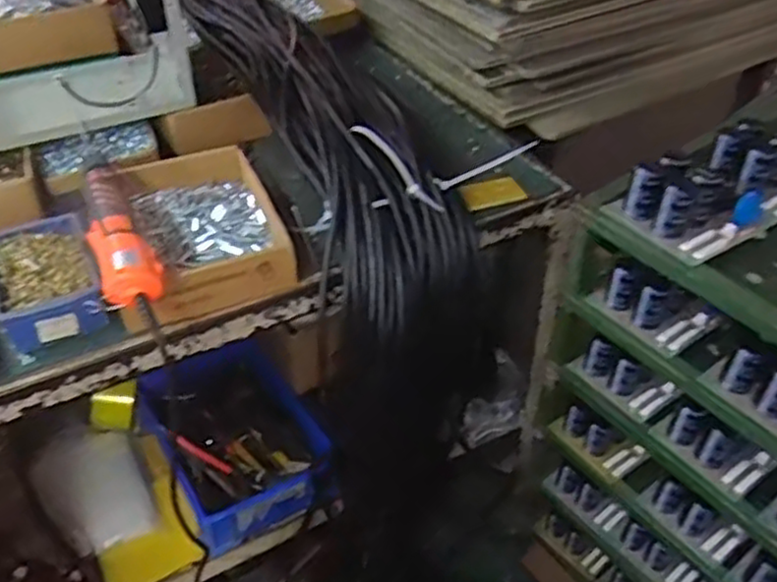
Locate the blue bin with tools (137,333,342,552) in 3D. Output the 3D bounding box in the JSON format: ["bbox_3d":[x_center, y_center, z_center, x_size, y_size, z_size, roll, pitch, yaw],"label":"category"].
[{"bbox_3d":[-0.213,0.196,1.013,0.202,0.098,0.278,-22,46,-22],"label":"blue bin with tools"}]

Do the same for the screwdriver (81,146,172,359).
[{"bbox_3d":[-0.256,-0.042,0.668,0.048,0.060,0.263,-21,46,-21],"label":"screwdriver"}]

